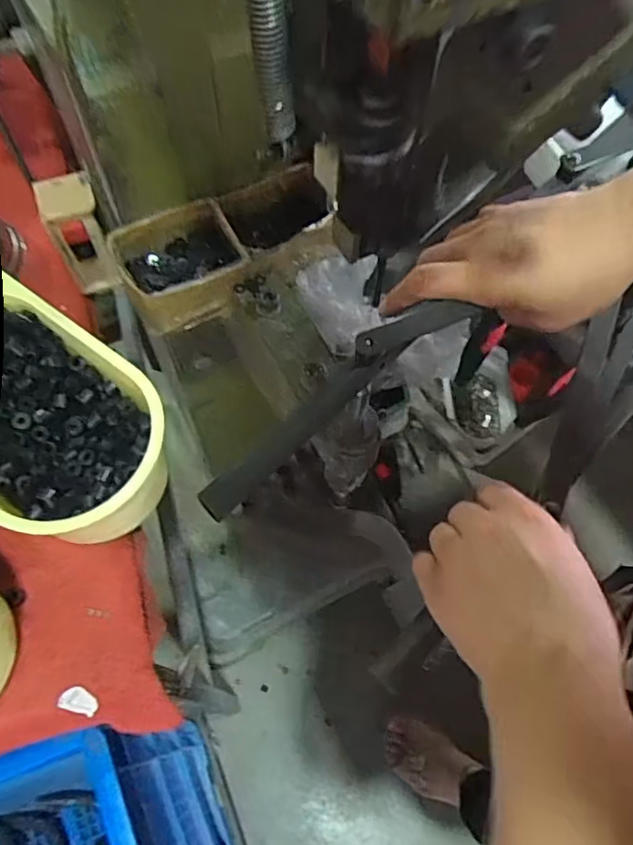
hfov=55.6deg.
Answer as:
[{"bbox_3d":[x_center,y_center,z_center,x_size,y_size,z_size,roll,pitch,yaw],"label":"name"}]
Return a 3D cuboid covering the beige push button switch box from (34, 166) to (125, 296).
[{"bbox_3d":[-0.234,-0.185,0.601,0.052,0.122,0.045,-24,64,-12],"label":"beige push button switch box"}]

